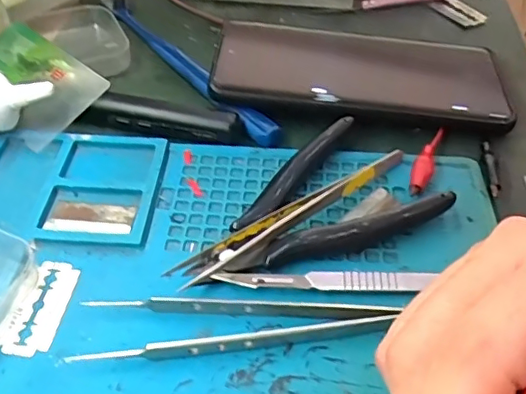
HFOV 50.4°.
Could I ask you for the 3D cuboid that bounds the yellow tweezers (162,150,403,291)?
[{"bbox_3d":[0.017,0.008,0.253,0.130,0.010,0.011,-27,53,-24],"label":"yellow tweezers"}]

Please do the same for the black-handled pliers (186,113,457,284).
[{"bbox_3d":[0.019,0.005,0.254,0.109,0.013,0.071,-24,52,-22],"label":"black-handled pliers"}]

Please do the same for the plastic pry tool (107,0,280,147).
[{"bbox_3d":[-0.047,-0.080,0.332,0.018,0.014,0.169,-27,53,-24],"label":"plastic pry tool"}]

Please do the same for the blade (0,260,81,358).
[{"bbox_3d":[-0.088,0.043,0.224,0.021,0.004,0.042,11,48,9],"label":"blade"}]

